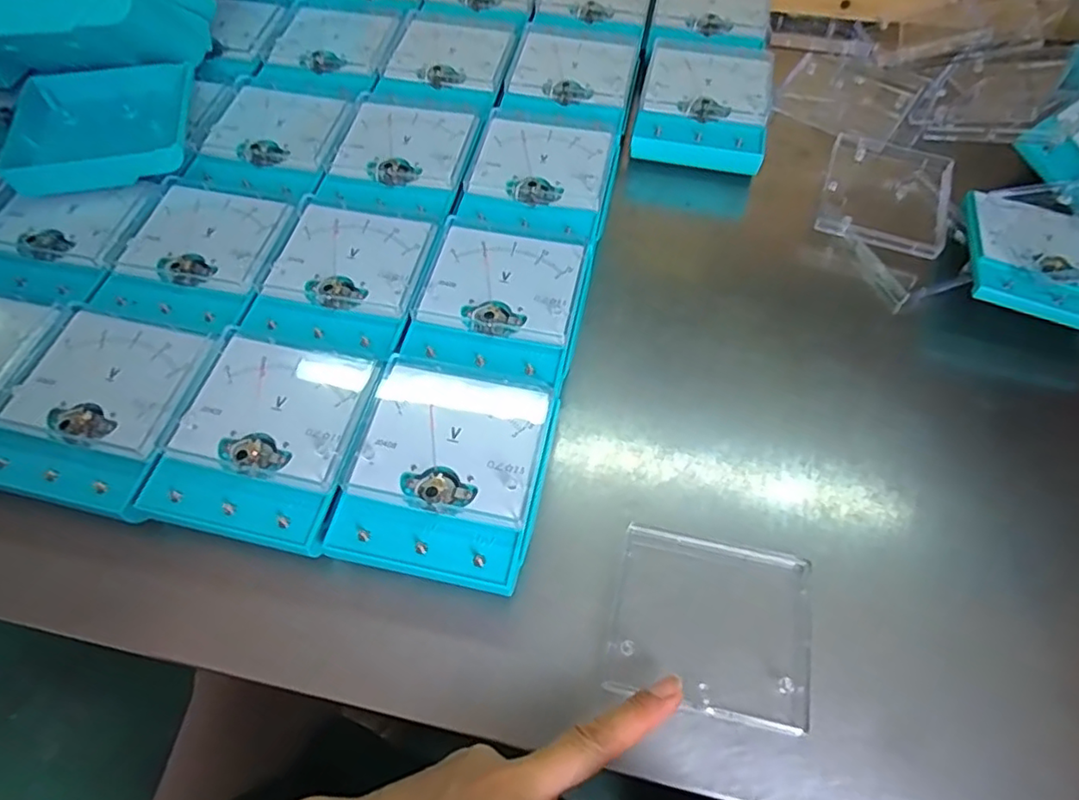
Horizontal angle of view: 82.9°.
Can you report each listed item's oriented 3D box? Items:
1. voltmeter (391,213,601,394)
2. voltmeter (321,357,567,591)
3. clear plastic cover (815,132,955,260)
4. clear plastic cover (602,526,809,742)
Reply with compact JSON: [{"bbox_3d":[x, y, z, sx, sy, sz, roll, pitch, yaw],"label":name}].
[{"bbox_3d":[-0.024,-0.057,0.394,0.103,0.035,0.117,13,62,7],"label":"voltmeter"},{"bbox_3d":[-0.048,0.041,0.339,0.101,0.036,0.116,12,62,7],"label":"voltmeter"},{"bbox_3d":[0.258,-0.152,0.457,0.086,0.017,0.108,19,63,10],"label":"clear plastic cover"},{"bbox_3d":[0.088,0.114,0.315,0.096,0.009,0.085,11,62,6],"label":"clear plastic cover"}]

